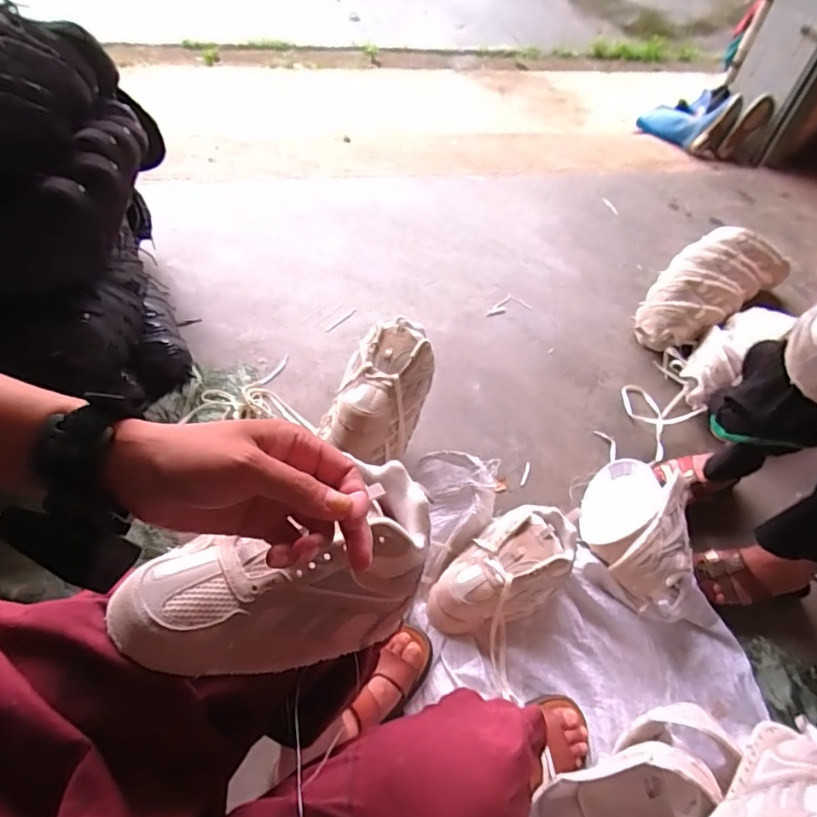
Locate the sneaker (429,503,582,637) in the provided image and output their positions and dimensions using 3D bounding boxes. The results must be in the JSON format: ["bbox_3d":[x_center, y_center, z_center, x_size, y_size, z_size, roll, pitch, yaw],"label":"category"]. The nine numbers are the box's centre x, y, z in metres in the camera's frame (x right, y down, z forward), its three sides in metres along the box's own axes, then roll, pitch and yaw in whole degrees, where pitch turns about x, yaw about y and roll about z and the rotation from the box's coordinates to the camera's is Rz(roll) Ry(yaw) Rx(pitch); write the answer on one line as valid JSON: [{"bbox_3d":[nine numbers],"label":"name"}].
[{"bbox_3d":[0.158,0.256,0.821,0.271,0.116,0.143,-27,57,-23],"label":"sneaker"}]

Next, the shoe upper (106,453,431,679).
[{"bbox_3d":[-0.086,0.115,0.374,0.229,0.069,0.123,-14,56,-22],"label":"shoe upper"}]

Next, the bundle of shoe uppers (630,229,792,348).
[{"bbox_3d":[0.721,-0.298,1.243,0.465,0.140,0.204,-32,59,-25],"label":"bundle of shoe uppers"}]

